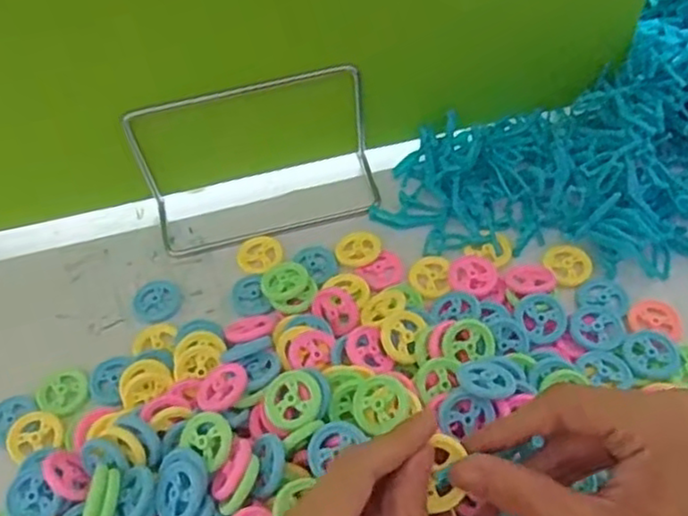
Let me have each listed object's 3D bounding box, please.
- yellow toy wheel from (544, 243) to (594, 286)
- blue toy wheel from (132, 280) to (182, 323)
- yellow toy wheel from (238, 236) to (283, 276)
[{"bbox_3d":[0.139,0.004,0.420,0.027,0.004,0.028,-2,55,3],"label":"yellow toy wheel"},{"bbox_3d":[-0.118,0.027,0.427,0.029,0.004,0.030,-2,55,3],"label":"blue toy wheel"},{"bbox_3d":[-0.055,-0.001,0.445,0.028,0.010,0.026,-2,55,3],"label":"yellow toy wheel"}]

